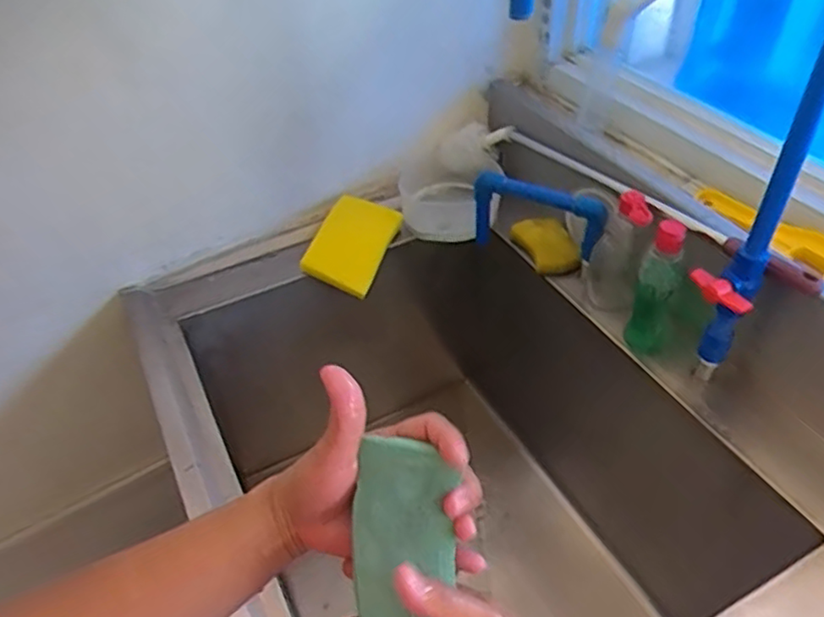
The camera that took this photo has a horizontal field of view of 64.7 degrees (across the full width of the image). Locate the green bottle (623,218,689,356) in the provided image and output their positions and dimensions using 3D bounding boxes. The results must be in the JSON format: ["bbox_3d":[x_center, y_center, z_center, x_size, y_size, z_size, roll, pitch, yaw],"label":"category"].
[{"bbox_3d":[0.276,-0.021,0.739,0.051,0.162,0.044,14,46,18],"label":"green bottle"}]

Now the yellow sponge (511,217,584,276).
[{"bbox_3d":[0.193,-0.091,0.917,0.079,0.029,0.103,-16,45,-12],"label":"yellow sponge"}]

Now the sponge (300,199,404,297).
[{"bbox_3d":[-0.082,-0.095,0.914,0.097,0.029,0.145,27,64,-7],"label":"sponge"}]

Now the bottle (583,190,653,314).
[{"bbox_3d":[0.257,-0.068,0.807,0.069,0.165,0.051,11,45,15],"label":"bottle"}]

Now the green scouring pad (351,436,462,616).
[{"bbox_3d":[-0.004,0.152,0.386,0.058,0.009,0.138,-3,80,1],"label":"green scouring pad"}]

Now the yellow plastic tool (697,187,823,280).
[{"bbox_3d":[0.390,-0.084,0.696,0.057,0.034,0.207,-22,47,-18],"label":"yellow plastic tool"}]

